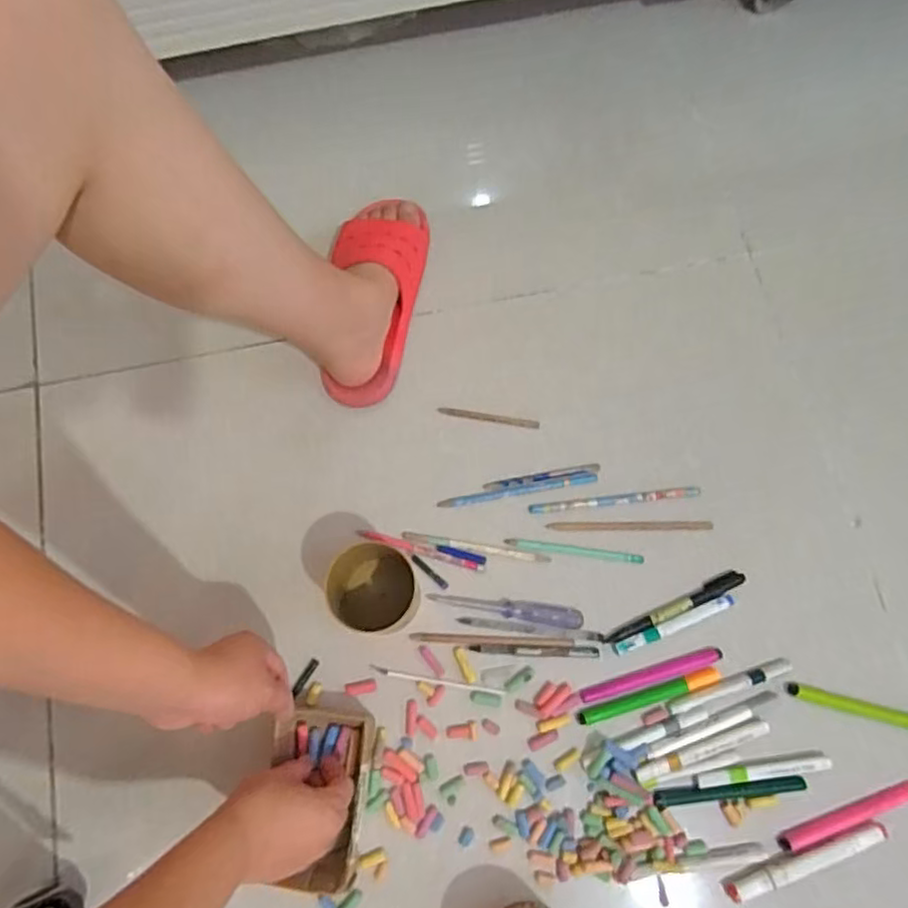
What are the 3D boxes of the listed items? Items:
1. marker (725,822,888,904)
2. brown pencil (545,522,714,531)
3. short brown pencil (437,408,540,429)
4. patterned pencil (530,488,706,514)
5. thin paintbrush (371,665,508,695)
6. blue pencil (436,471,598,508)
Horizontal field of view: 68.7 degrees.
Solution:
[{"bbox_3d":[0.311,0.359,0.584,0.151,0.015,0.017,-18,75,-6],"label":"marker"},{"bbox_3d":[0.177,0.072,0.666,0.165,0.004,0.009,0,74,-1],"label":"brown pencil"},{"bbox_3d":[0.037,-0.038,0.697,0.105,0.004,0.009,9,74,2],"label":"short brown pencil"},{"bbox_3d":[0.163,0.047,0.672,0.172,0.004,0.011,-6,74,-2],"label":"patterned pencil"},{"bbox_3d":[-0.016,0.215,0.630,0.127,0.004,0.006,10,74,2],"label":"thin paintbrush"},{"bbox_3d":[0.065,0.037,0.675,0.160,0.004,0.012,-10,74,-4],"label":"blue pencil"}]

